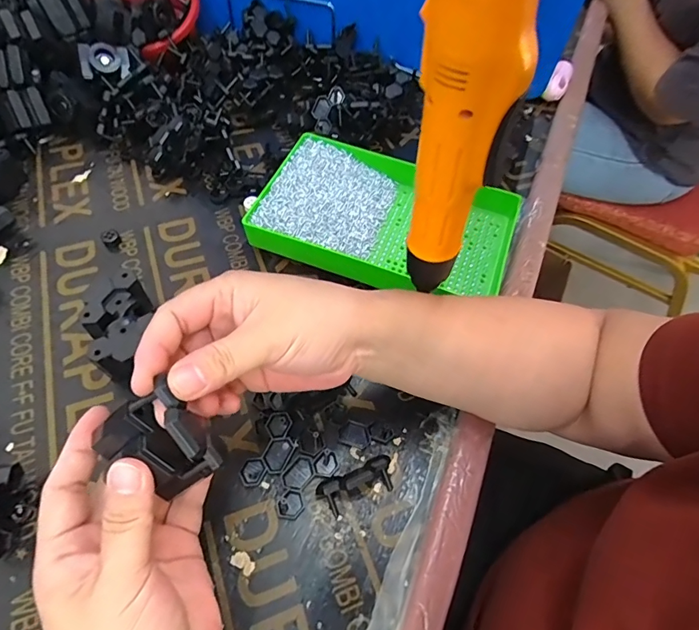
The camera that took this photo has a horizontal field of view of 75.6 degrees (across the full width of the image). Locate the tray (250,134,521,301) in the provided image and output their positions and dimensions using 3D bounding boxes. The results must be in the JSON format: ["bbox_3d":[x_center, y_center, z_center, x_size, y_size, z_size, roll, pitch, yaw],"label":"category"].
[{"bbox_3d":[0.042,-0.094,0.460,0.256,0.039,0.158,20,59,9],"label":"tray"}]

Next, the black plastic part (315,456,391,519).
[{"bbox_3d":[0.005,0.123,0.329,0.057,0.028,0.025,-21,62,-15],"label":"black plastic part"}]

